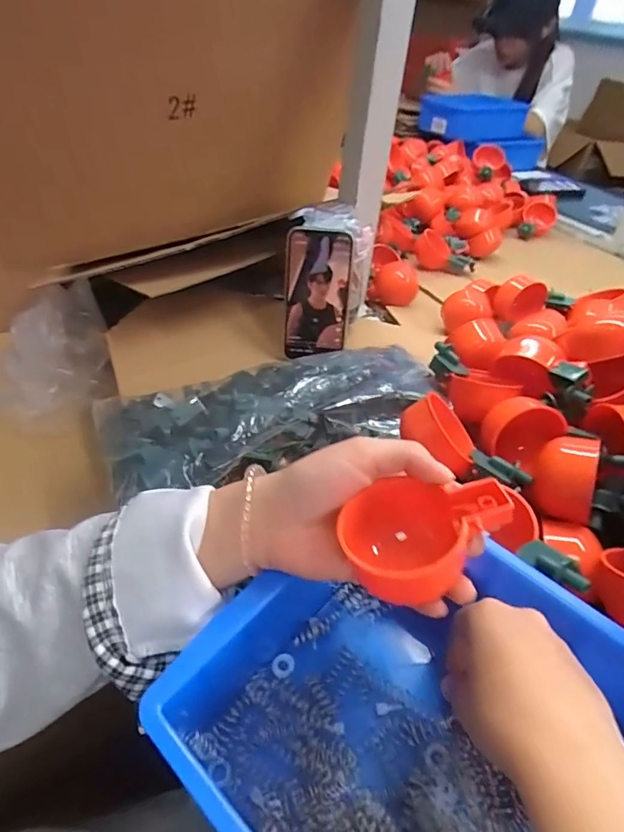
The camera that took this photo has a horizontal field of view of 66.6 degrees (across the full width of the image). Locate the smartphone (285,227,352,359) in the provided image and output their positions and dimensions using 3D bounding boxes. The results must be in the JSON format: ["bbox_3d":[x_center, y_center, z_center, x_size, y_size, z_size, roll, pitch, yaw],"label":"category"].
[{"bbox_3d":[0.005,-0.133,0.526,0.069,0.136,0.015,5,22,5],"label":"smartphone"}]

